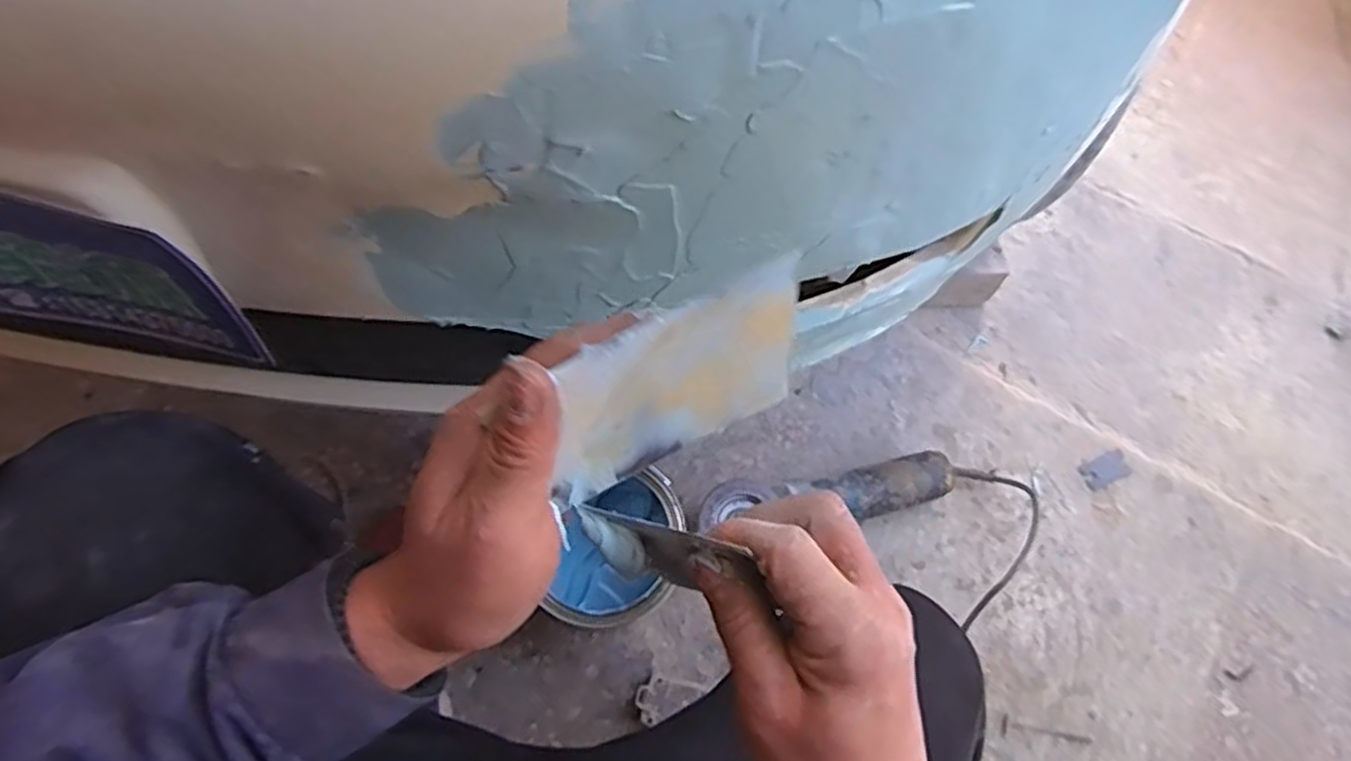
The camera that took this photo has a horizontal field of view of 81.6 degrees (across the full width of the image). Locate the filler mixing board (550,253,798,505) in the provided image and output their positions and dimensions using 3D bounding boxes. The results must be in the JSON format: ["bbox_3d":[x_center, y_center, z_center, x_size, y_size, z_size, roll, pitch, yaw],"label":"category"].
[{"bbox_3d":[0.000,0.003,0.316,0.114,0.071,0.005,-26,44,-4],"label":"filler mixing board"}]

